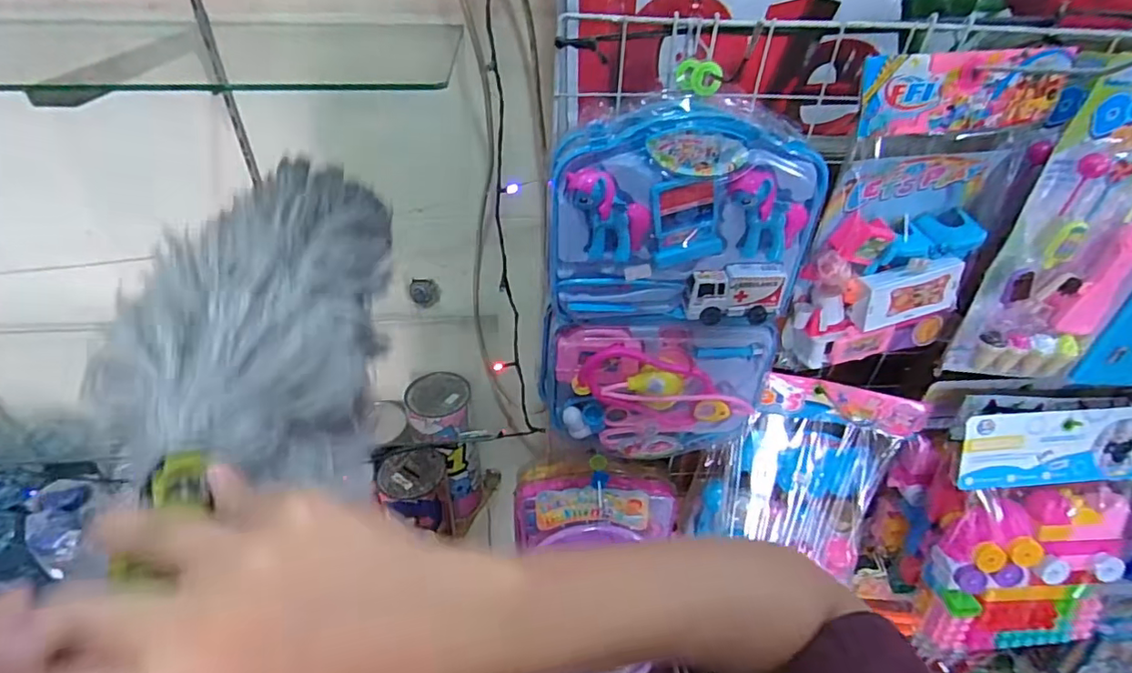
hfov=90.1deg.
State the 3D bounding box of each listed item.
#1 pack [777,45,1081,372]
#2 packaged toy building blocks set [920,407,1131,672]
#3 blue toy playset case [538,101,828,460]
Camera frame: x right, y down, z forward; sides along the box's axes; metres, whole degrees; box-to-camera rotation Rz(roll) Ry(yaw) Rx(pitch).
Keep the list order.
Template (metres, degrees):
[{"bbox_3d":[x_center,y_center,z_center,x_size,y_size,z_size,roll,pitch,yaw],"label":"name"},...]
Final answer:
[{"bbox_3d":[0.312,-0.093,0.491,0.221,0.282,0.052,-2,31,-12],"label":"pack"},{"bbox_3d":[0.491,0.207,0.575,0.197,0.273,0.040,-2,11,-3],"label":"packaged toy building blocks set"},{"bbox_3d":[0.093,-0.025,0.509,0.218,0.334,0.044,-1,38,-5],"label":"blue toy playset case"}]

